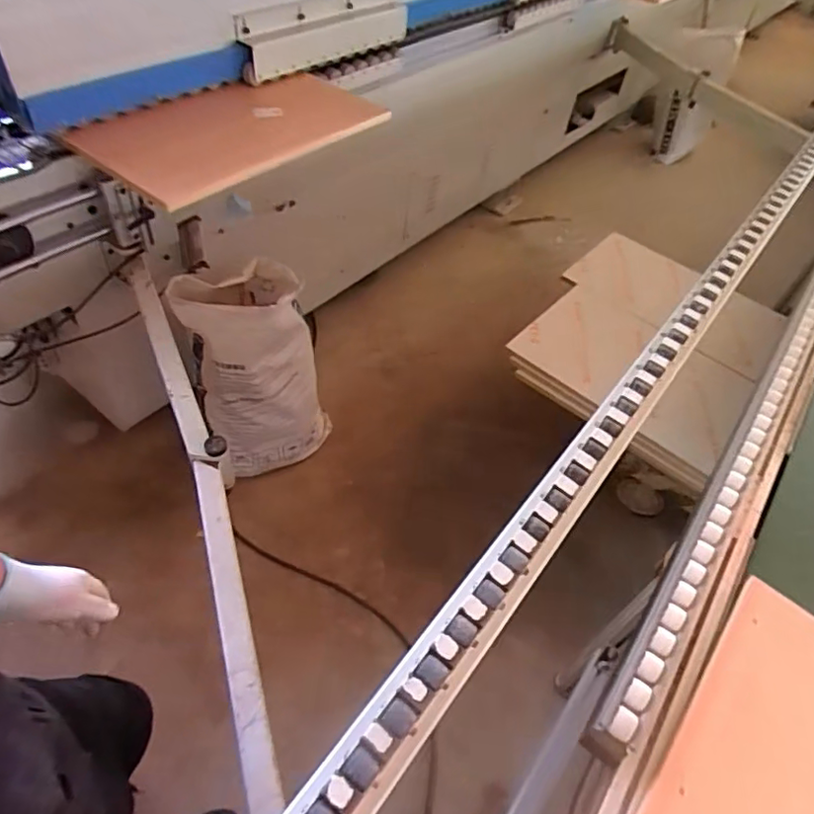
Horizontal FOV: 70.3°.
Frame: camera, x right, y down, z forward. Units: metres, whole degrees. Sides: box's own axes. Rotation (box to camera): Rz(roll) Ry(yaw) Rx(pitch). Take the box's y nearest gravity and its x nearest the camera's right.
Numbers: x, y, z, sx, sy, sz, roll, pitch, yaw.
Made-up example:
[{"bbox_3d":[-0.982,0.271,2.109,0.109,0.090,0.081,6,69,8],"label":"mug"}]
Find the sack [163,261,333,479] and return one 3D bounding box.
[{"bbox_3d":[-0.403,-0.091,1.573,0.342,0.567,0.291,-24,58,-26],"label":"sack"}]

